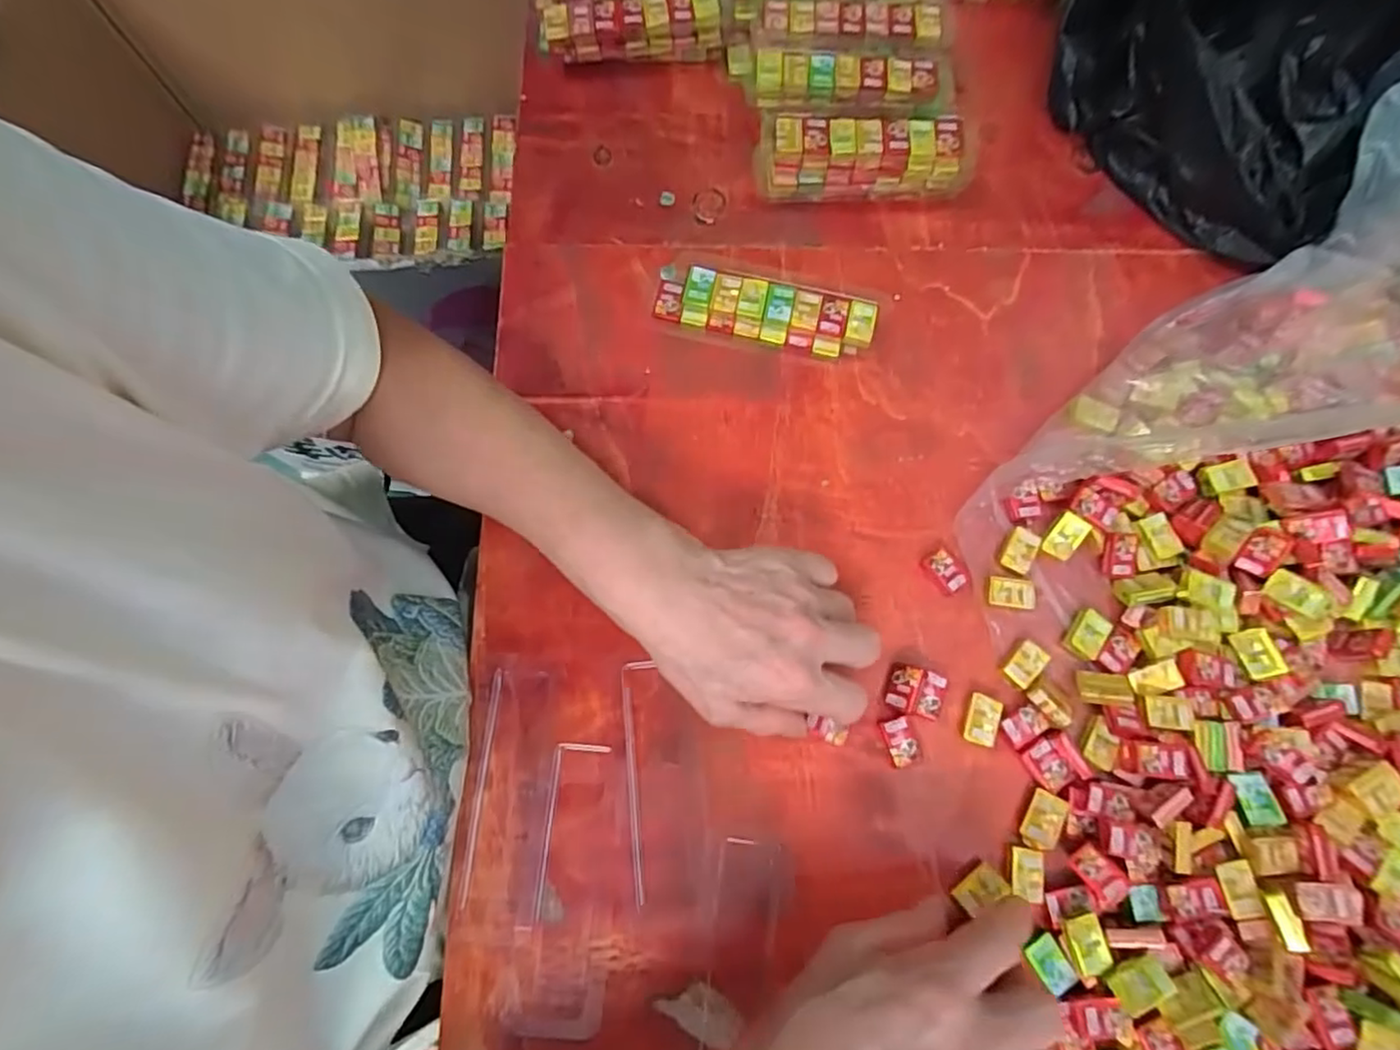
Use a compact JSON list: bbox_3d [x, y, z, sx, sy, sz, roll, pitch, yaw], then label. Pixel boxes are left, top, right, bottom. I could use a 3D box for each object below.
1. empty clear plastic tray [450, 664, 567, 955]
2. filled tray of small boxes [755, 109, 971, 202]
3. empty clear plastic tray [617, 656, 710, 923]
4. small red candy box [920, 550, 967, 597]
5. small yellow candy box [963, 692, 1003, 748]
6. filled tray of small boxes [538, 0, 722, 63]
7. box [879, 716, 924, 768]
[{"bbox_3d":[-0.100,0.141,0.340,0.042,0.009,0.138,5,75,1],"label":"empty clear plastic tray"},{"bbox_3d":[0.107,-0.248,0.430,0.135,0.038,0.057,4,75,1],"label":"filled tray of small boxes"},{"bbox_3d":[-0.020,0.137,0.342,0.044,0.010,0.129,-5,75,-2],"label":"empty clear plastic tray"},{"bbox_3d":[0.142,0.027,0.373,0.019,0.008,0.026,-34,78,-9],"label":"small red candy box"},{"bbox_3d":[0.155,0.107,0.354,0.018,0.006,0.026,16,76,4],"label":"small yellow candy box"},{"bbox_3d":[-0.051,-0.372,0.458,0.125,0.034,0.078,-5,75,-2],"label":"filled tray of small boxes"},{"bbox_3d":[0.109,0.118,0.352,0.015,0.009,0.024,-17,76,-5],"label":"box"}]

